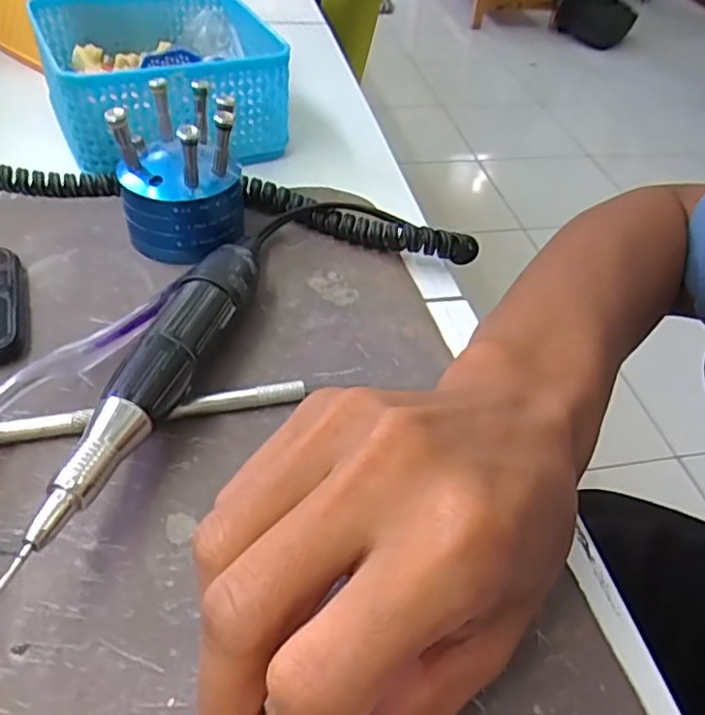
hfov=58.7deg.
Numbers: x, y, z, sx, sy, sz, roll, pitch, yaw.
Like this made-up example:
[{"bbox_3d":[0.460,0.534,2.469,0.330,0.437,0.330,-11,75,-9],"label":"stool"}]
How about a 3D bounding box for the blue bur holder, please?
[{"bbox_3d":[-0.085,-0.090,0.308,0.056,0.068,0.058,-8,47,-15],"label":"blue bur holder"}]

